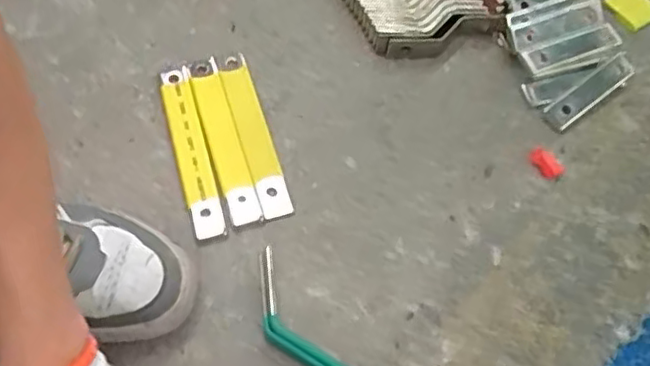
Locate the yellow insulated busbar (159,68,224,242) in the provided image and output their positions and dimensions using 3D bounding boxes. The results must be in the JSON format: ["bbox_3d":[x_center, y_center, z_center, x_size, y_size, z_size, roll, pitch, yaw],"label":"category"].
[{"bbox_3d":[-0.128,-0.031,0.631,0.031,0.015,0.179,-12,66,-9],"label":"yellow insulated busbar"}]

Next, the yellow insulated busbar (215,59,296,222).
[{"bbox_3d":[-0.071,-0.050,0.643,0.029,0.012,0.179,-16,67,-11],"label":"yellow insulated busbar"}]

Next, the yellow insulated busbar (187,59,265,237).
[{"bbox_3d":[-0.100,-0.041,0.638,0.031,0.013,0.178,-16,67,-11],"label":"yellow insulated busbar"}]

